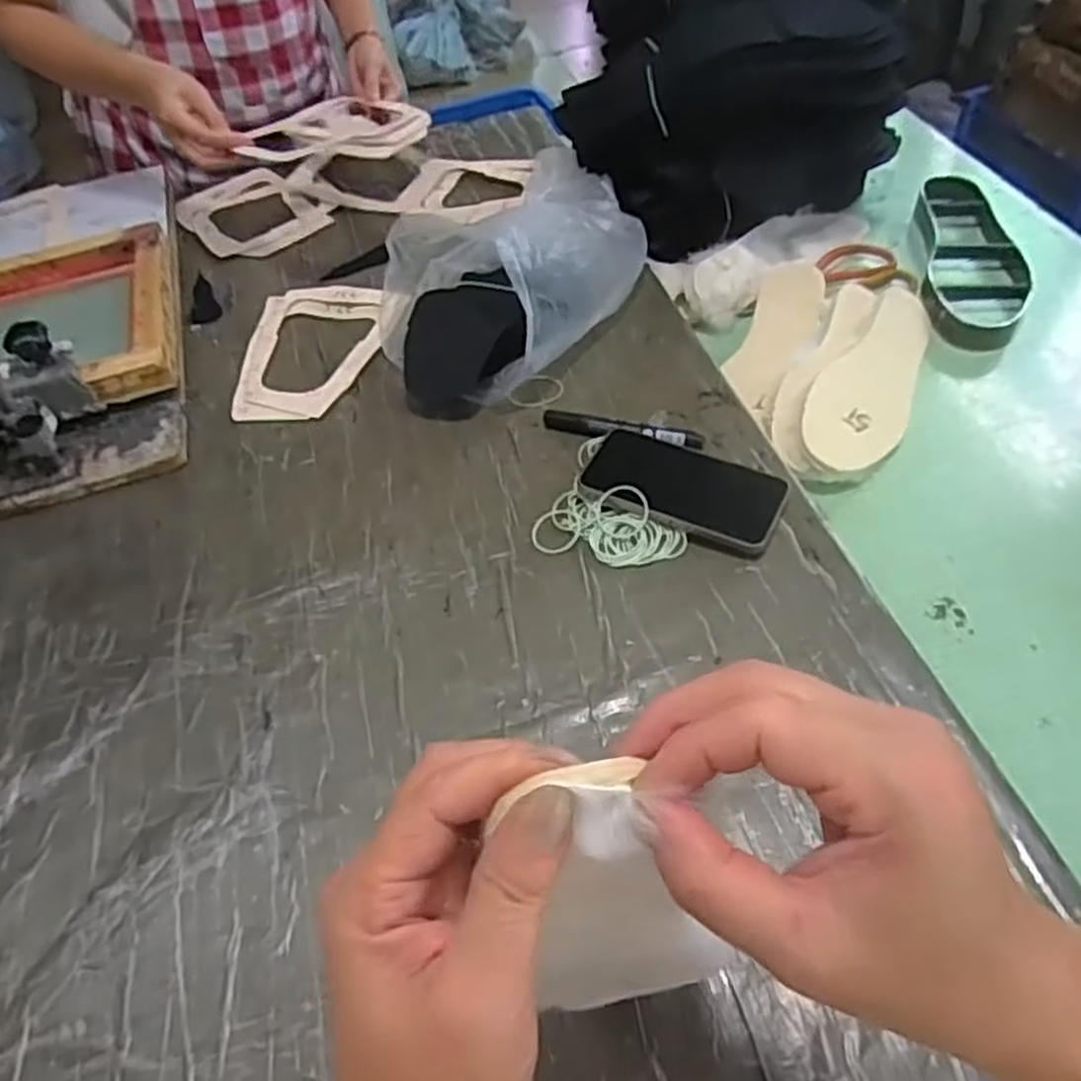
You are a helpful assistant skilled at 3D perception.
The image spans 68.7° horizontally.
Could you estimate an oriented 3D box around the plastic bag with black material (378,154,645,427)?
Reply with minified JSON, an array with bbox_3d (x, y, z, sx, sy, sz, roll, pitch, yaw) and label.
[{"bbox_3d":[-0.033,-0.274,0.794,0.205,0.116,0.328,30,61,28],"label":"plastic bag with black material"}]

